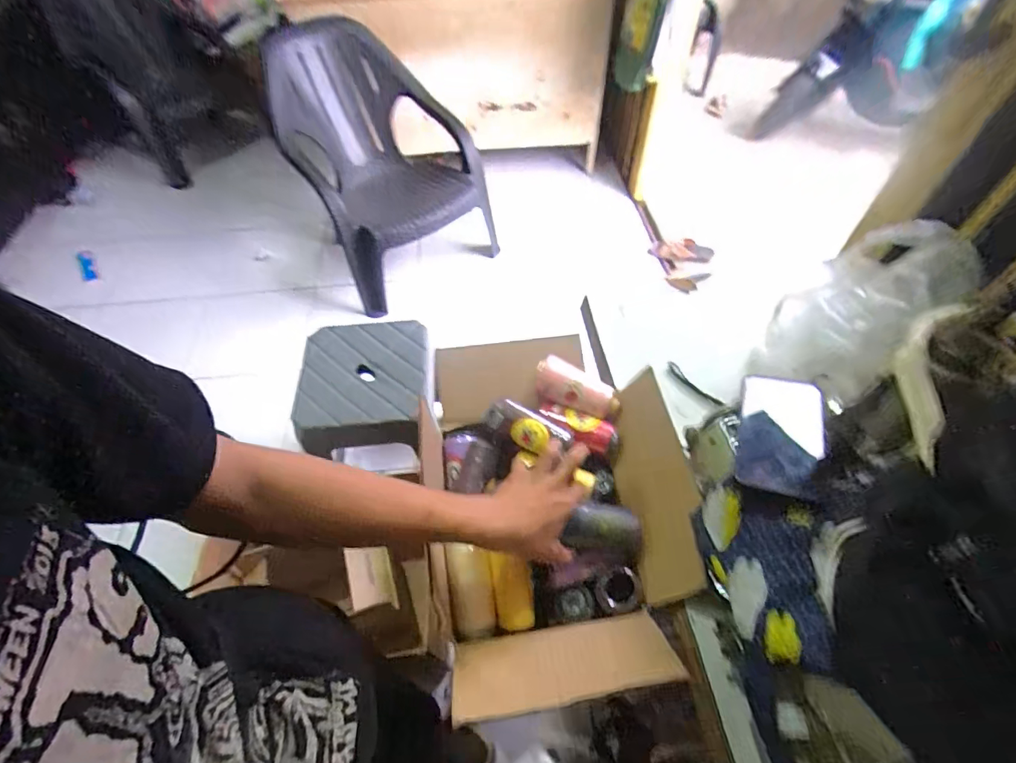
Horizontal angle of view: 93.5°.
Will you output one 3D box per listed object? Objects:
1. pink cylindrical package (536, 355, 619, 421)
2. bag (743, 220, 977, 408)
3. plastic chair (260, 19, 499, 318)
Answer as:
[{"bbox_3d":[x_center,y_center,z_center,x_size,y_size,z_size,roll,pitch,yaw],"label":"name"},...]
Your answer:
[{"bbox_3d":[0.093,0.008,0.650,0.121,0.045,0.053,17,57,14],"label":"pink cylindrical package"},{"bbox_3d":[0.471,-0.108,0.639,0.301,0.160,0.156,-35,60,-20],"label":"bag"},{"bbox_3d":[-0.421,-0.755,1.696,0.623,0.716,0.692,-20,56,-11],"label":"plastic chair"}]

